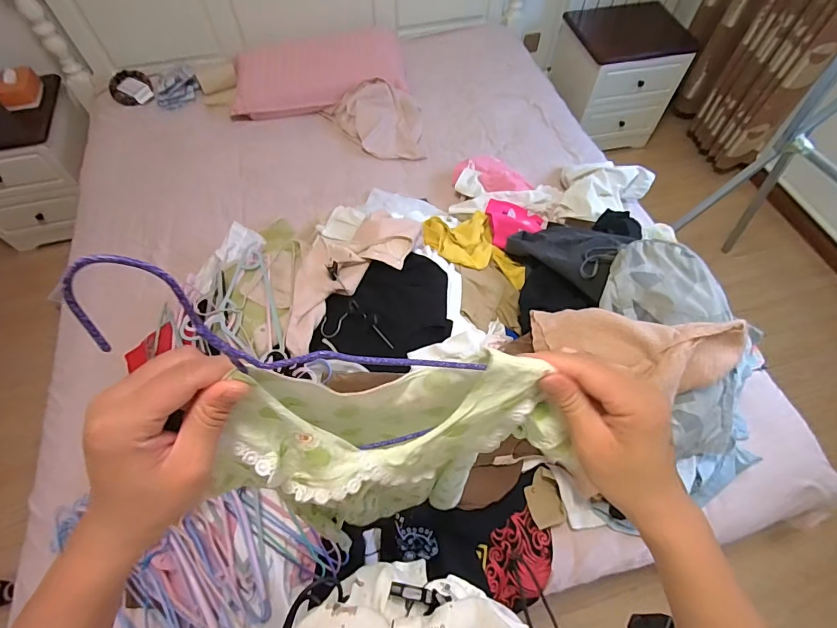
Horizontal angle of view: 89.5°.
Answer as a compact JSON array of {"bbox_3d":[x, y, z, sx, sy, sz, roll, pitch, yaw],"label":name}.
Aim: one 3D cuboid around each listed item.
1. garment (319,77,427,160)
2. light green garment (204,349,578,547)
[{"bbox_3d":[-0.113,-0.693,1.495,0.306,0.097,0.369,-33,65,-17],"label":"garment"},{"bbox_3d":[-0.016,0.100,0.316,0.243,0.145,0.083,-8,60,-5],"label":"light green garment"}]

